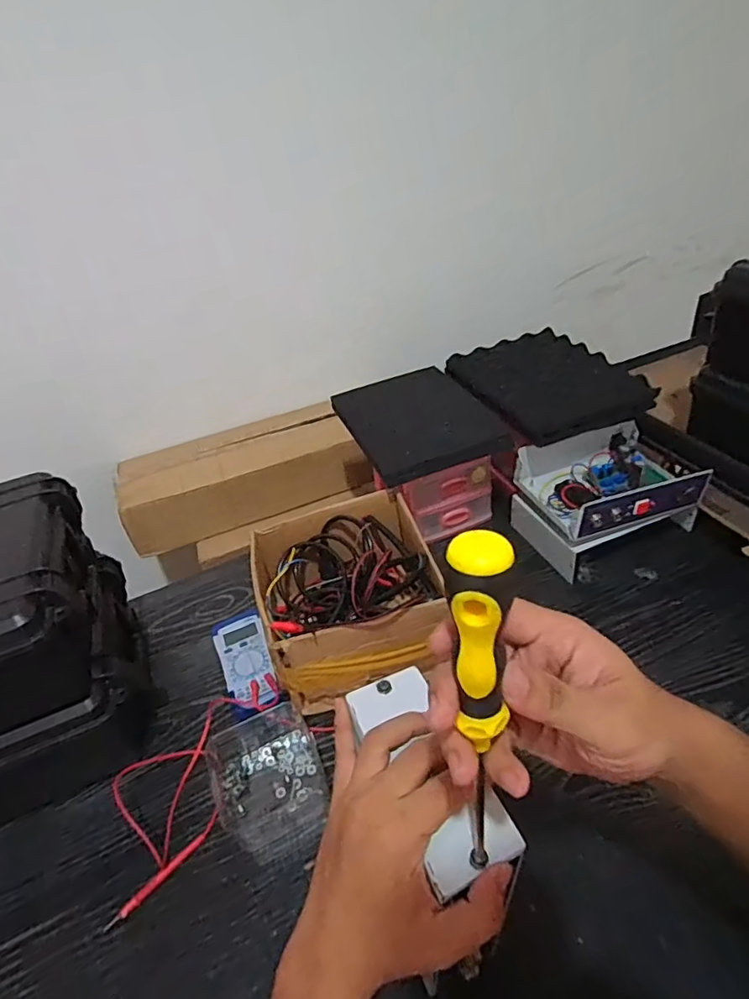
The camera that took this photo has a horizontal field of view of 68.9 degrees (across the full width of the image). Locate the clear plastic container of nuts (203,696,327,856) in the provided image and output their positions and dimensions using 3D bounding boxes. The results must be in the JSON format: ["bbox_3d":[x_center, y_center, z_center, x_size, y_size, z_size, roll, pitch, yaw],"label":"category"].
[{"bbox_3d":[-0.111,0.281,0.567,0.106,0.037,0.143,-23,42,-17],"label":"clear plastic container of nuts"}]

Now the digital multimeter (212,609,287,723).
[{"bbox_3d":[-0.155,0.202,0.669,0.060,0.031,0.154,-20,41,-14],"label":"digital multimeter"}]

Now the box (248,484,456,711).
[{"bbox_3d":[-0.033,0.117,0.671,0.198,0.131,0.210,-16,40,-9],"label":"box"}]

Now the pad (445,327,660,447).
[{"bbox_3d":[0.256,-0.181,0.828,0.206,0.038,0.269,-23,40,-17],"label":"pad"}]

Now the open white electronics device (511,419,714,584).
[{"bbox_3d":[0.328,-0.006,0.779,0.221,0.114,0.166,-18,39,-11],"label":"open white electronics device"}]

